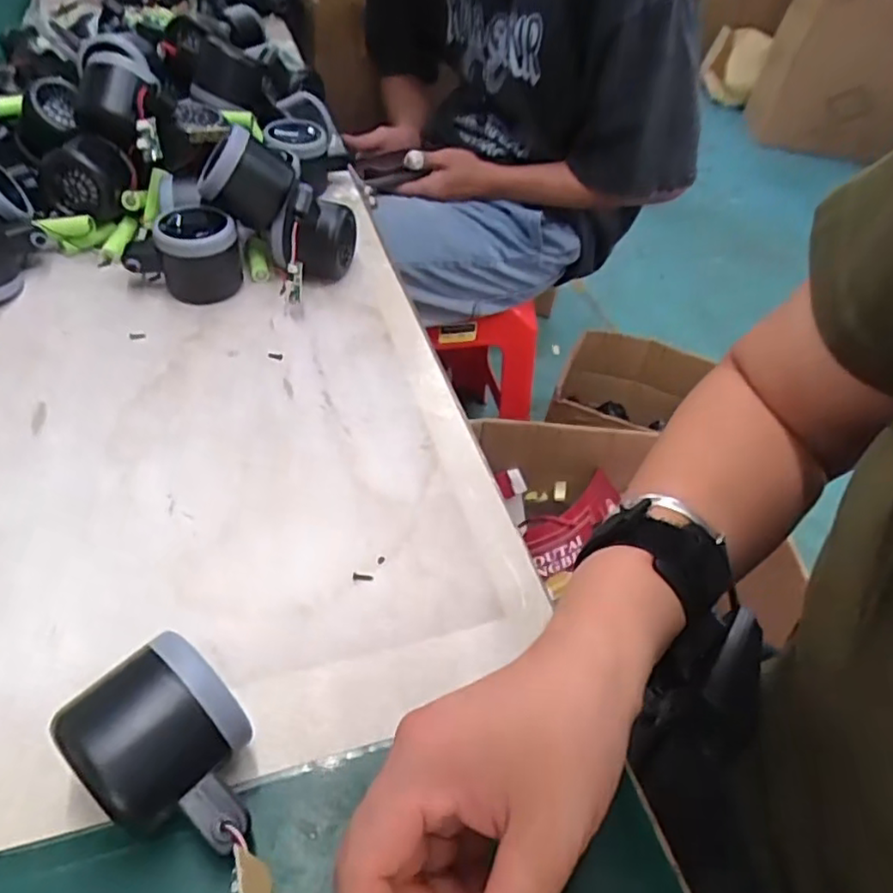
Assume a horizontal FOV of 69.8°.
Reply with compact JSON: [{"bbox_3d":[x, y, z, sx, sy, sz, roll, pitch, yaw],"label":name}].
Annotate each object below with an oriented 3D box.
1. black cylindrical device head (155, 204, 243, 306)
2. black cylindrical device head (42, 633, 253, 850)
[{"bbox_3d":[-0.189,-0.152,0.493,0.055,0.057,0.058,-8,49,-13],"label":"black cylindrical device head"},{"bbox_3d":[-0.105,0.121,0.251,0.073,0.058,0.055,35,53,24],"label":"black cylindrical device head"}]

